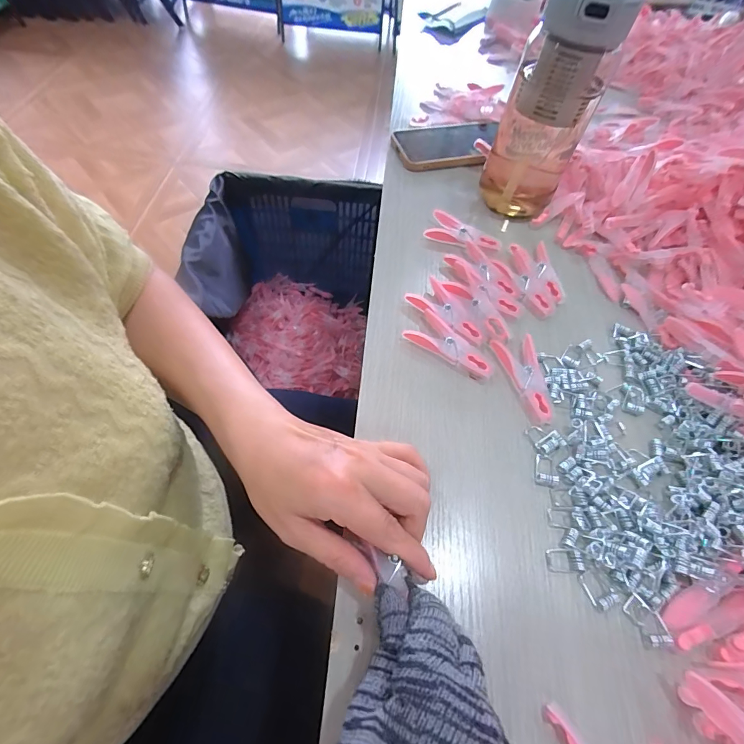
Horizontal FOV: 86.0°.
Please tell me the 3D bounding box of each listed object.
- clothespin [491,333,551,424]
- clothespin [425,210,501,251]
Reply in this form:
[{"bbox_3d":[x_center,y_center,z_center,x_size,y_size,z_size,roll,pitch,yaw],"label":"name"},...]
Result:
[{"bbox_3d":[0.128,0.004,0.326,0.037,0.010,0.076,-9,60,-11],"label":"clothespin"},{"bbox_3d":[0.095,-0.143,0.414,0.075,0.016,0.031,22,59,8],"label":"clothespin"}]

